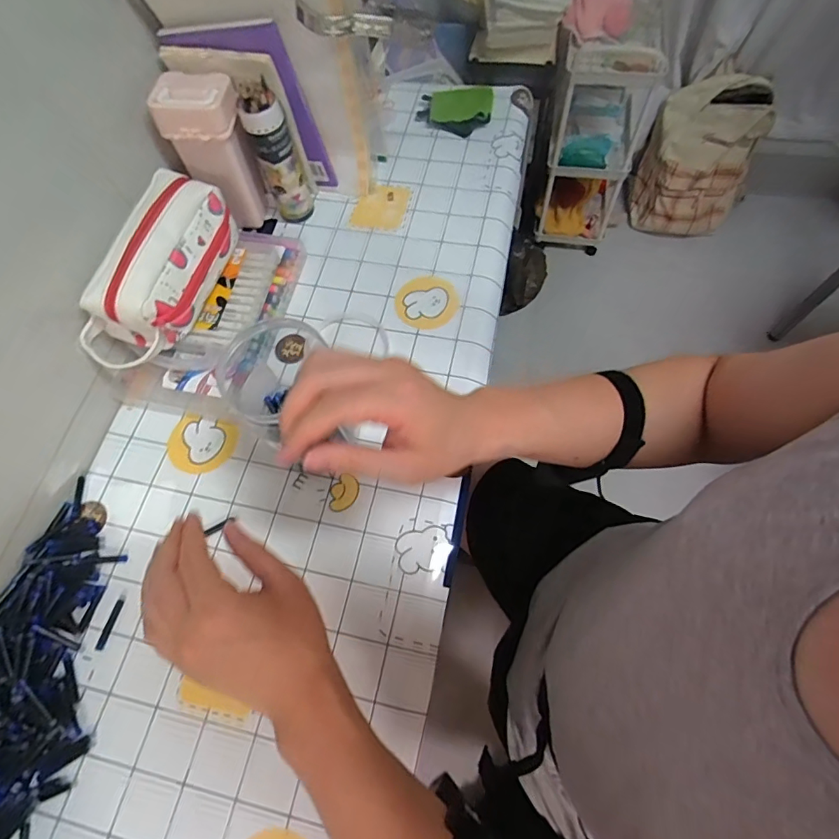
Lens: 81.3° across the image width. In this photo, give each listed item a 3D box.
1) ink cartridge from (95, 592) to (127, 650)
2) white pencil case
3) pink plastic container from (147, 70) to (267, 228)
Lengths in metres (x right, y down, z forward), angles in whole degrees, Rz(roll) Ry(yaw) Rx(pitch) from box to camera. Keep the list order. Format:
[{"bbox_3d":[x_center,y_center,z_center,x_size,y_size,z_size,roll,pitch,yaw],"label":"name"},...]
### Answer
[{"bbox_3d":[-0.299,0.195,0.474,0.008,0.004,0.053,11,67,9],"label":"ink cartridge"},{"bbox_3d":[-0.280,-0.158,0.525,0.095,0.090,0.207,15,68,10],"label":"white pencil case"},{"bbox_3d":[-0.241,-0.319,0.599,0.087,0.168,0.069,-1,65,3],"label":"pink plastic container"}]

